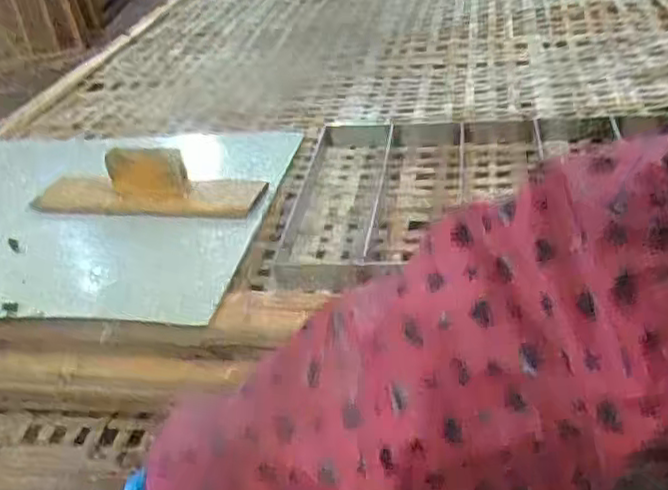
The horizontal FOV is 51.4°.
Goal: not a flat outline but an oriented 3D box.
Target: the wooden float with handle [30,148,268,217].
[{"bbox_3d":[-0.150,-0.051,0.544,0.188,0.040,0.057,-2,36,12],"label":"wooden float with handle"}]

